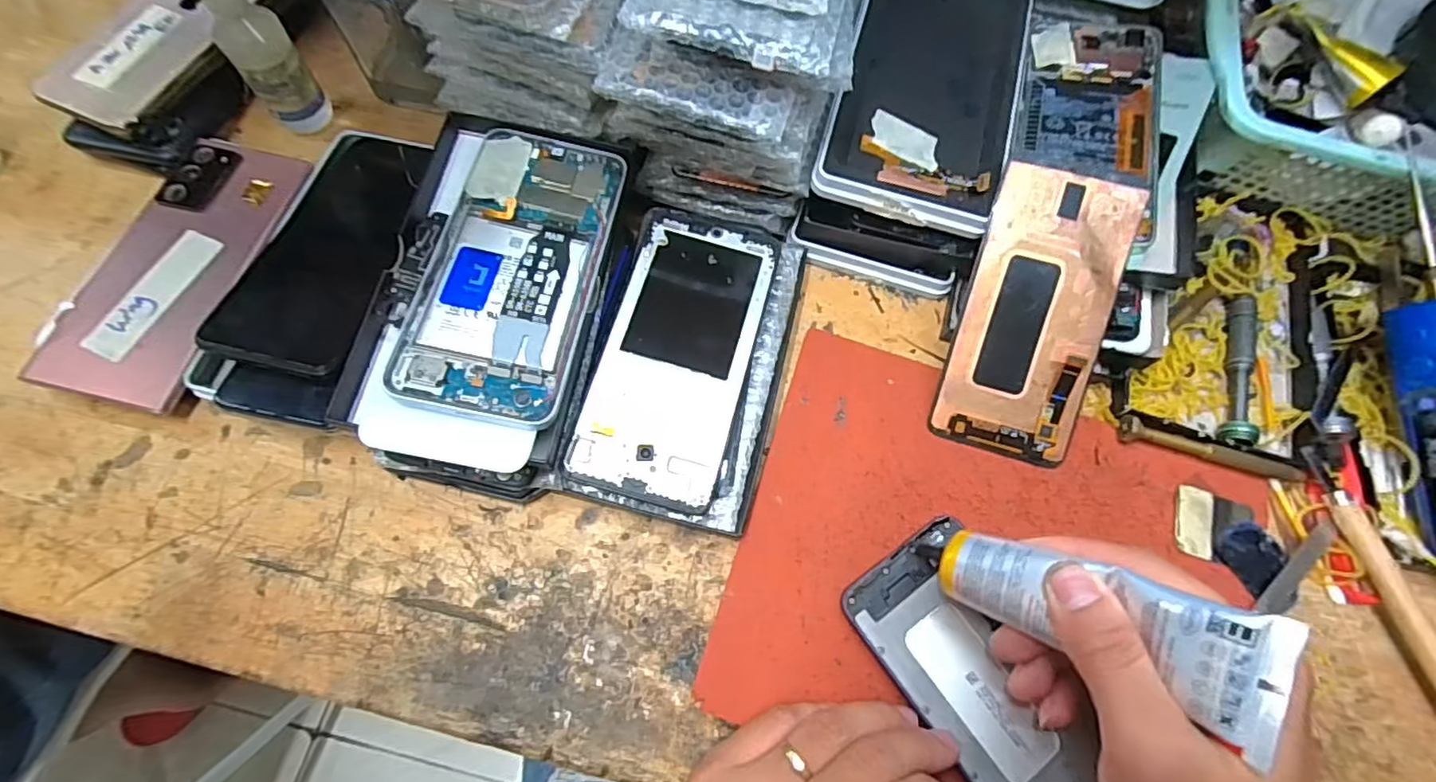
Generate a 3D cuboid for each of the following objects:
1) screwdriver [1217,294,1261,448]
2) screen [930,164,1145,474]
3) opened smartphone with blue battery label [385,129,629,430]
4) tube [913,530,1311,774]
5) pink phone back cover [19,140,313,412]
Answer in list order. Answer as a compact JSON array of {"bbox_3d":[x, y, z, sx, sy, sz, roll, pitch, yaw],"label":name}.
[{"bbox_3d":[0.289,-0.012,0.341,0.013,0.012,0.098,20,69,6],"label":"screwdriver"},{"bbox_3d":[0.162,-0.038,0.315,0.069,0.007,0.144,16,95,4],"label":"screen"},{"bbox_3d":[-0.096,-0.061,0.298,0.078,0.005,0.153,12,67,-7],"label":"opened smartphone with blue battery label"},{"bbox_3d":[0.131,0.084,0.235,0.129,0.022,0.040,8,60,48],"label":"tube"},{"bbox_3d":[-0.290,-0.072,0.337,0.075,0.011,0.161,12,64,-7],"label":"pink phone back cover"}]

